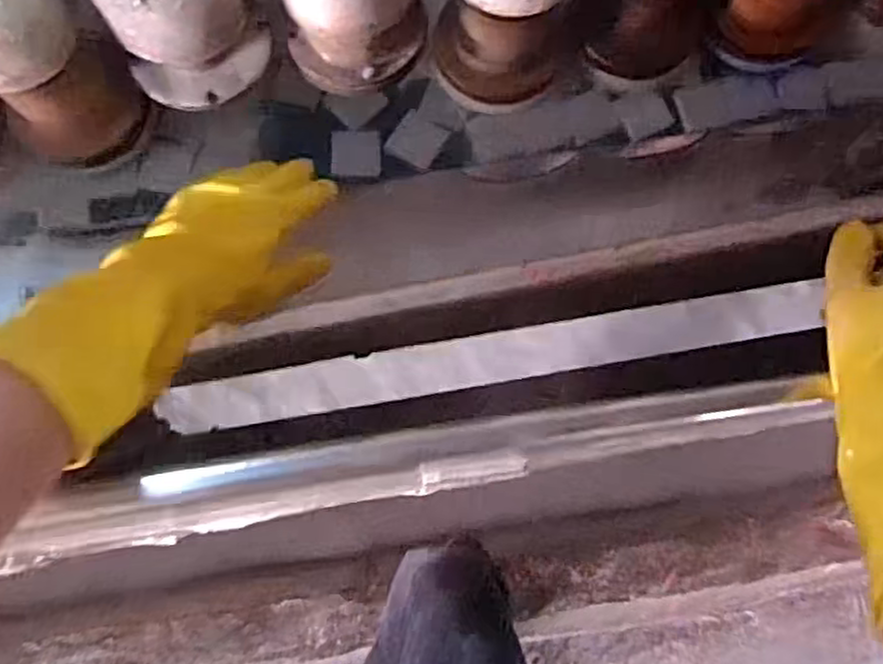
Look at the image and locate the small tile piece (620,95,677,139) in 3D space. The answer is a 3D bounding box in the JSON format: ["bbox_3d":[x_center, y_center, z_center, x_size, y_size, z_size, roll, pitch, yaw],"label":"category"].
[{"bbox_3d":[0.205,-0.216,0.700,0.053,0.004,0.039,-20,108,-6],"label":"small tile piece"}]

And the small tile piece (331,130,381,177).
[{"bbox_3d":[-0.084,-0.175,0.694,0.048,0.004,0.043,1,104,-10],"label":"small tile piece"}]

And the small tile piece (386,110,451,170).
[{"bbox_3d":[-0.023,-0.190,0.700,0.049,0.004,0.045,26,101,-16],"label":"small tile piece"}]

